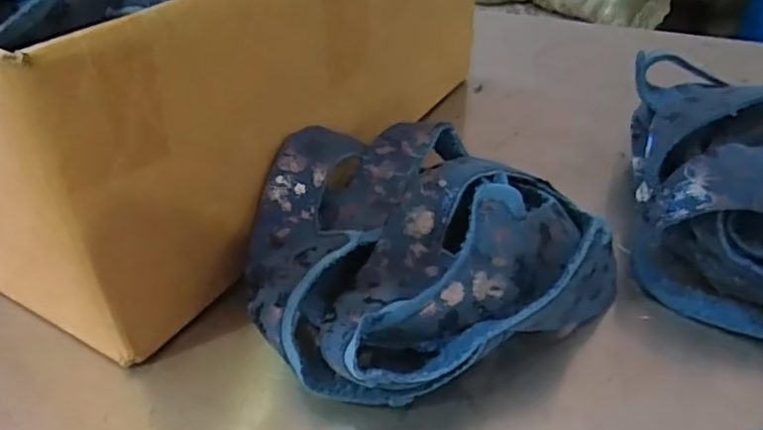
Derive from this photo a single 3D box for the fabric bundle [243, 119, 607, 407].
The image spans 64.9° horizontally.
[{"bbox_3d":[0.027,0.016,0.403,0.232,0.081,0.190,-20,41,-23],"label":"fabric bundle"}]

